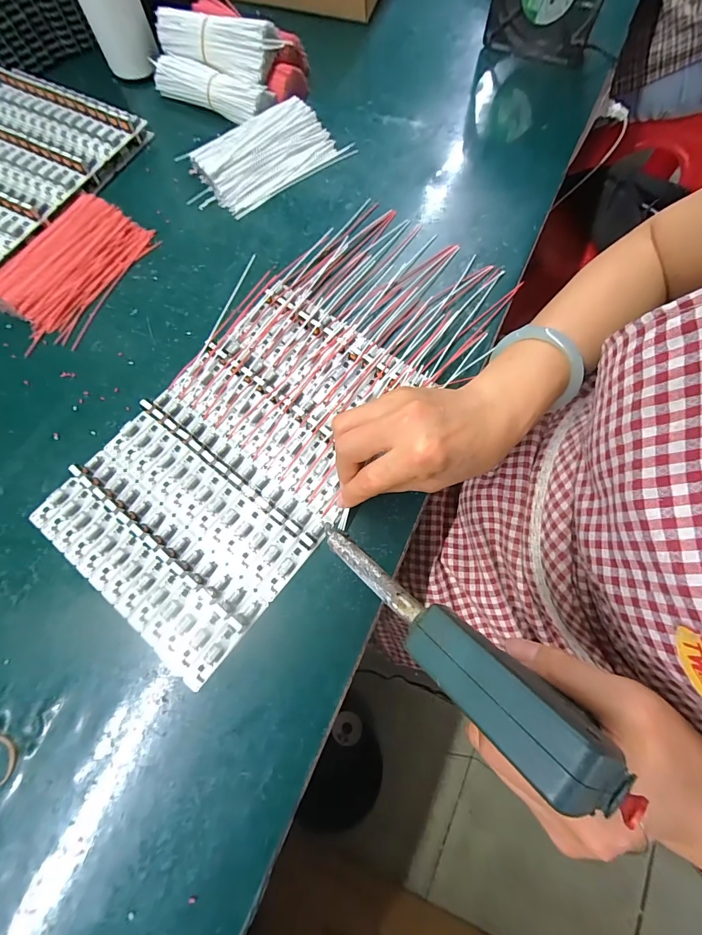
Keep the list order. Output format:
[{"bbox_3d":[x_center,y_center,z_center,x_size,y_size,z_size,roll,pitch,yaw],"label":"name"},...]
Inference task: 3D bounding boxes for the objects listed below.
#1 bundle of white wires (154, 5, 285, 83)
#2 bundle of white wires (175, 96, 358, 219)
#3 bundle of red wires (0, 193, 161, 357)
[{"bbox_3d":[-0.150,-0.476,0.413,0.157,0.038,0.046,25,74,8],"label":"bundle of white wires"},{"bbox_3d":[-0.096,-0.346,0.404,0.174,0.024,0.097,-34,76,-10],"label":"bundle of white wires"},{"bbox_3d":[-0.272,-0.197,0.360,0.095,0.019,0.153,25,75,7],"label":"bundle of red wires"}]

